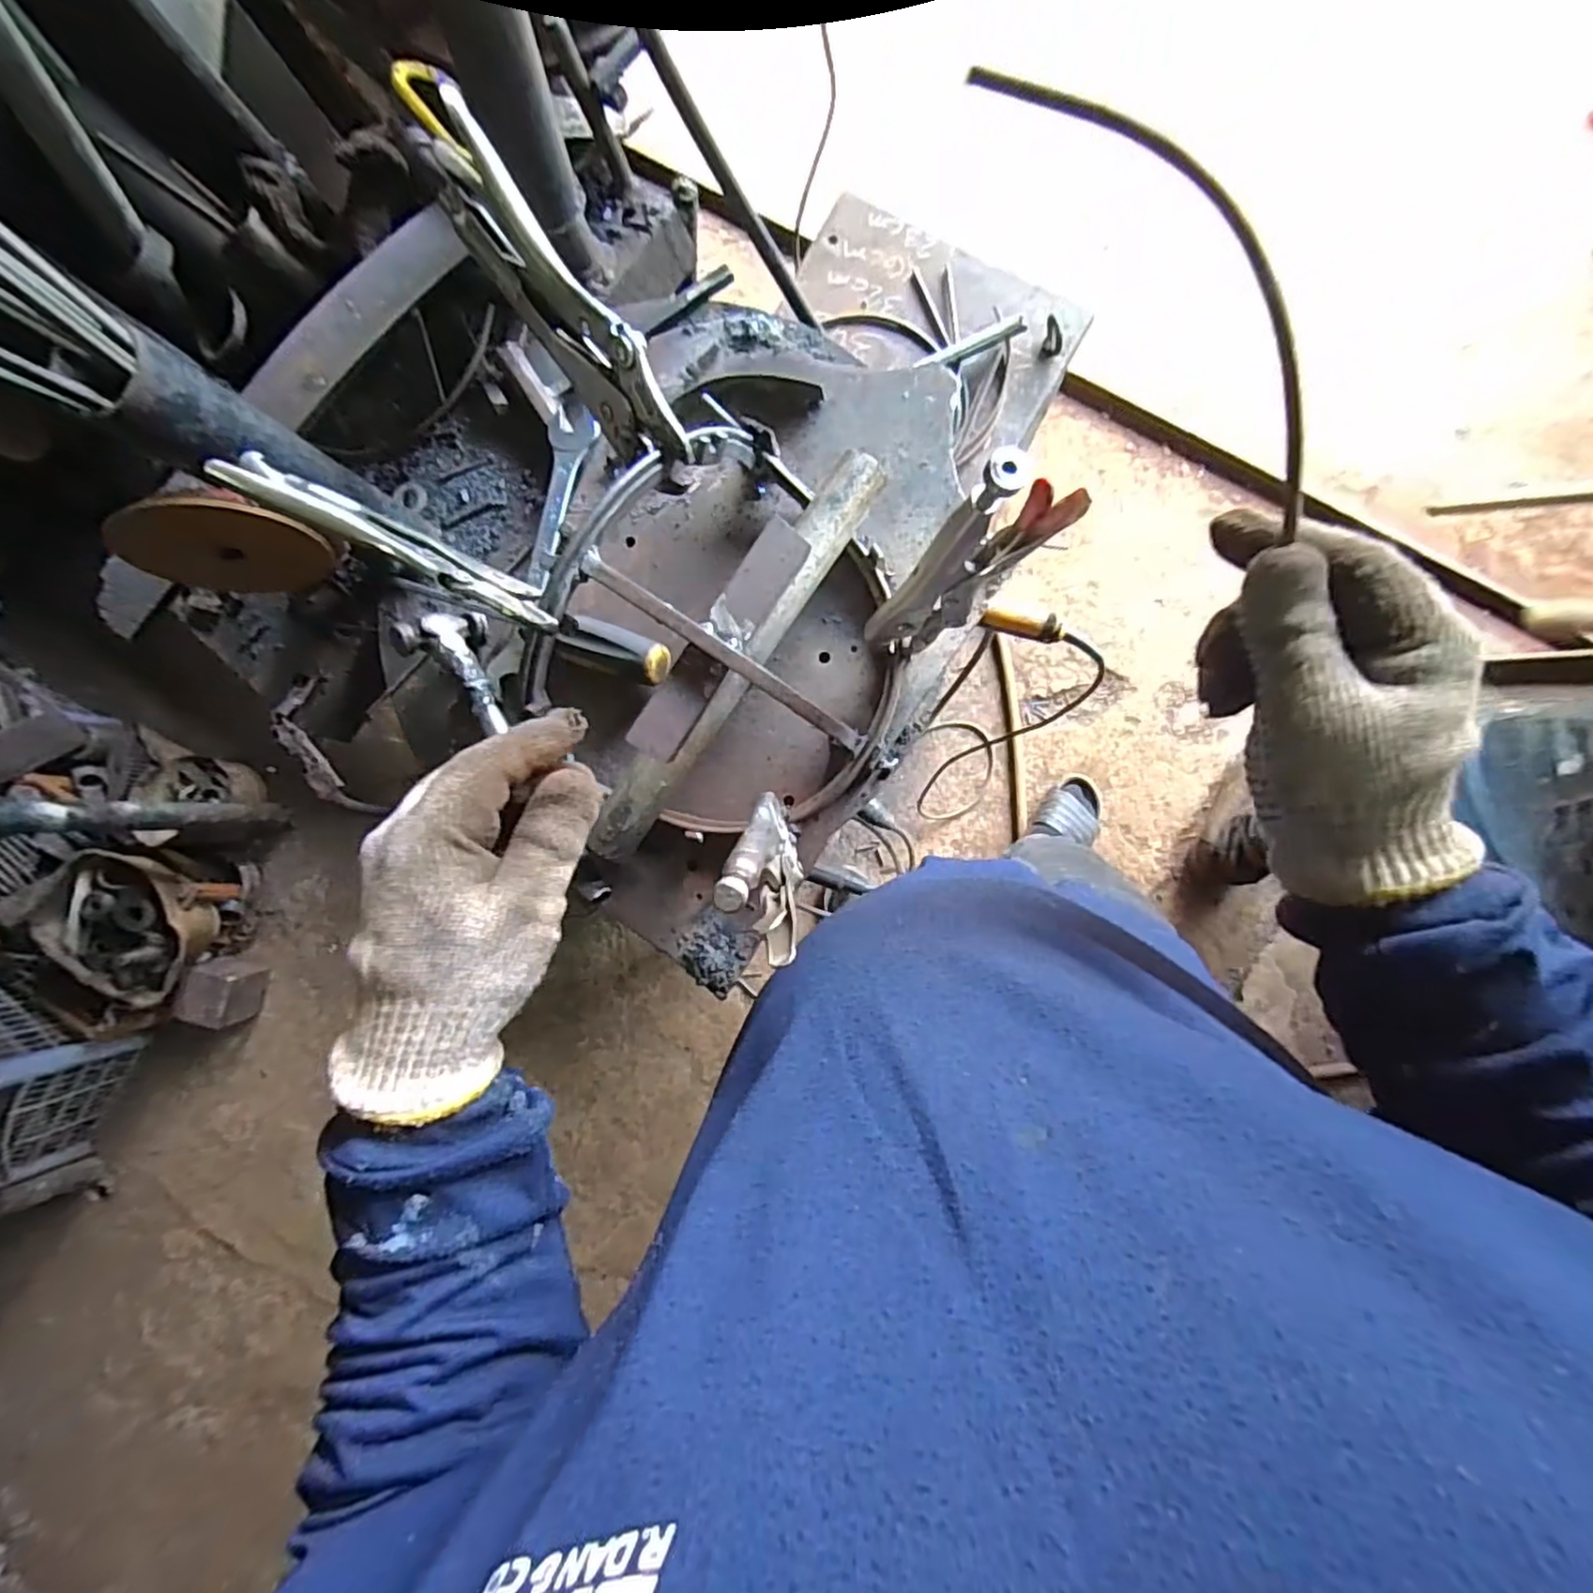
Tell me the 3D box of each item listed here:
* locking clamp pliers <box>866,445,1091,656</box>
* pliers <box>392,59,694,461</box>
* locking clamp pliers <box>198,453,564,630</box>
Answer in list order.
[{"bbox_3d":[0.076,-0.111,0.347,0.050,0.182,0.022,-1,81,-12],"label":"locking clamp pliers"},{"bbox_3d":[-0.131,-0.269,0.373,0.044,0.059,0.227,-37,84,4],"label":"pliers"},{"bbox_3d":[-0.203,-0.129,0.360,0.171,0.042,0.022,25,91,-7],"label":"locking clamp pliers"}]

